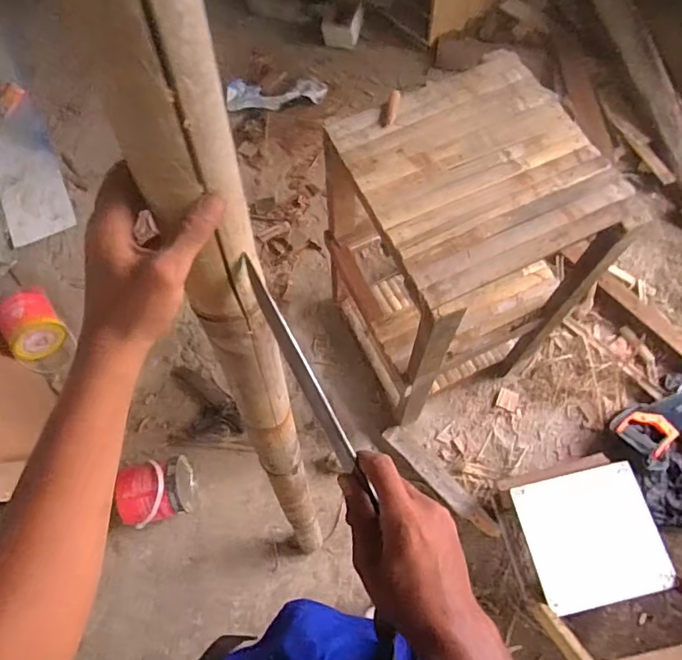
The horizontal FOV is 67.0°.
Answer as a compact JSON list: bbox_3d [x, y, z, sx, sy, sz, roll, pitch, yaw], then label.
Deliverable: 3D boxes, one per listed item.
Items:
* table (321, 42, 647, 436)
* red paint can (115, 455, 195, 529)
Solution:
[{"bbox_3d":[0.240,-0.149,1.229,0.434,0.718,0.482,-25,66,-9],"label":"table"},{"bbox_3d":[-0.489,0.432,1.380,0.168,0.155,0.168,-9,65,-2],"label":"red paint can"}]

